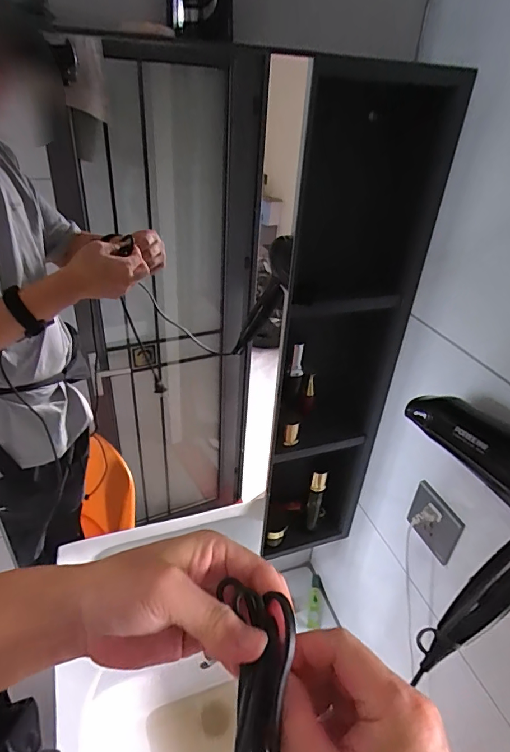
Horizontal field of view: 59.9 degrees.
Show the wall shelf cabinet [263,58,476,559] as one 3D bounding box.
[{"bbox_3d":[0.126,0.003,0.679,0.158,0.783,0.155,12,34,12],"label":"wall shelf cabinet"}]

